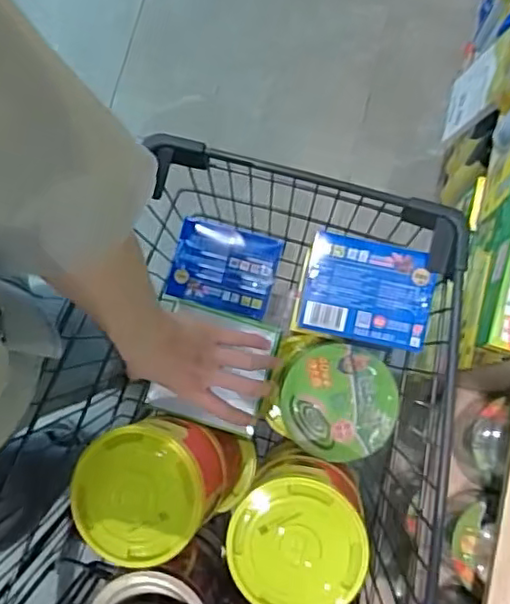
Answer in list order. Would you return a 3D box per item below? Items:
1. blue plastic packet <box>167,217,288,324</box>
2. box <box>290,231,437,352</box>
[{"bbox_3d":[-0.040,-0.048,0.820,0.135,0.030,0.118,15,80,3],"label":"blue plastic packet"},{"bbox_3d":[0.116,-0.009,0.649,0.136,0.024,0.106,13,80,3],"label":"box"}]

